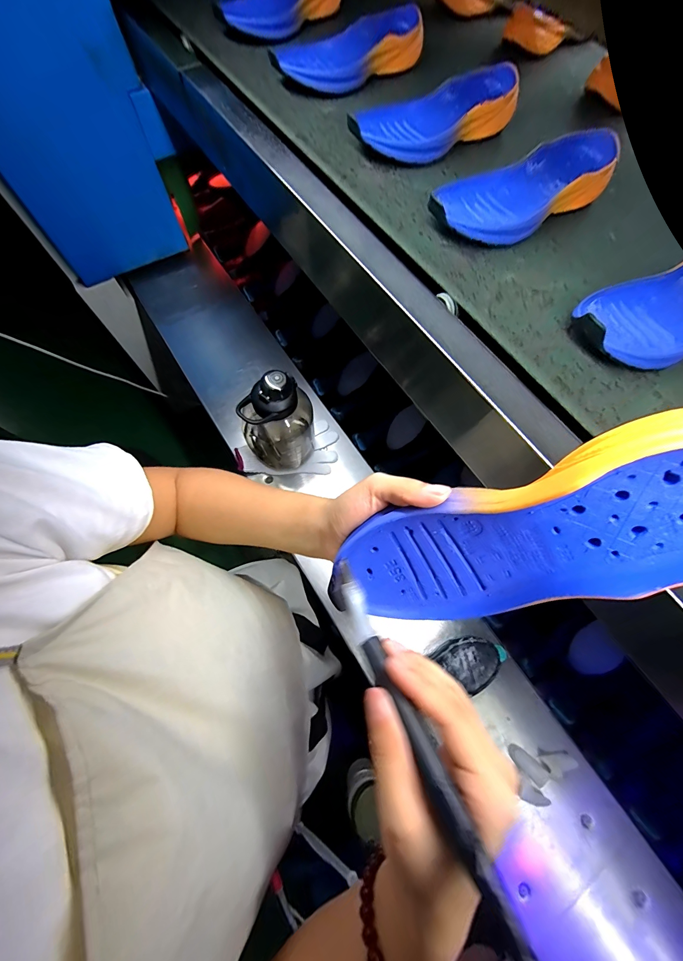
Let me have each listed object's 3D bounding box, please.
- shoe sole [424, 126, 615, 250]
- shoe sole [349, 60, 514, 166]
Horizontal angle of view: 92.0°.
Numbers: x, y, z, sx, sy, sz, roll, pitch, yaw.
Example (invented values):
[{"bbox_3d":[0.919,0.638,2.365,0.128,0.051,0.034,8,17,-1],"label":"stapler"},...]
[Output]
[{"bbox_3d":[0.209,-0.339,0.383,0.234,0.033,0.096,-33,77,-7],"label":"shoe sole"},{"bbox_3d":[0.133,-0.486,0.436,0.271,0.032,0.100,-30,77,-6],"label":"shoe sole"}]

